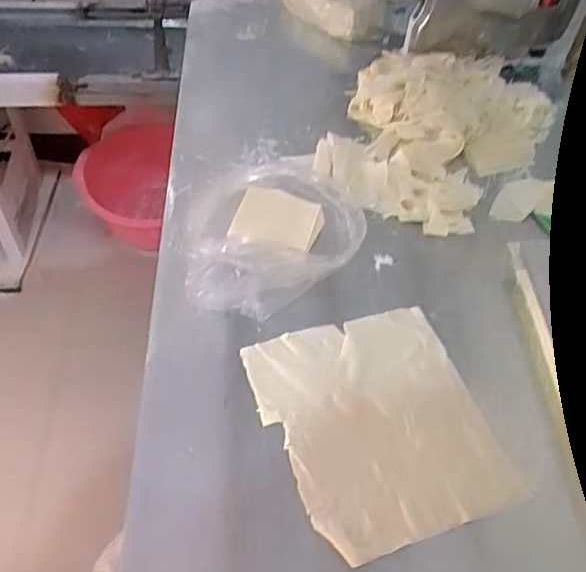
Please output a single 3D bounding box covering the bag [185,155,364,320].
[{"bbox_3d":[-0.019,-0.063,0.631,0.176,0.099,0.177,2,52,-2],"label":"bag"}]

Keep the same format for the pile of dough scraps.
[{"bbox_3d":[0.197,-0.235,0.805,0.262,0.056,0.377,28,55,17],"label":"pile of dough scraps"}]

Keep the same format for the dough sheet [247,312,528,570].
[{"bbox_3d":[0.078,0.123,0.549,0.194,0.010,0.218,-14,54,-14],"label":"dough sheet"}]

